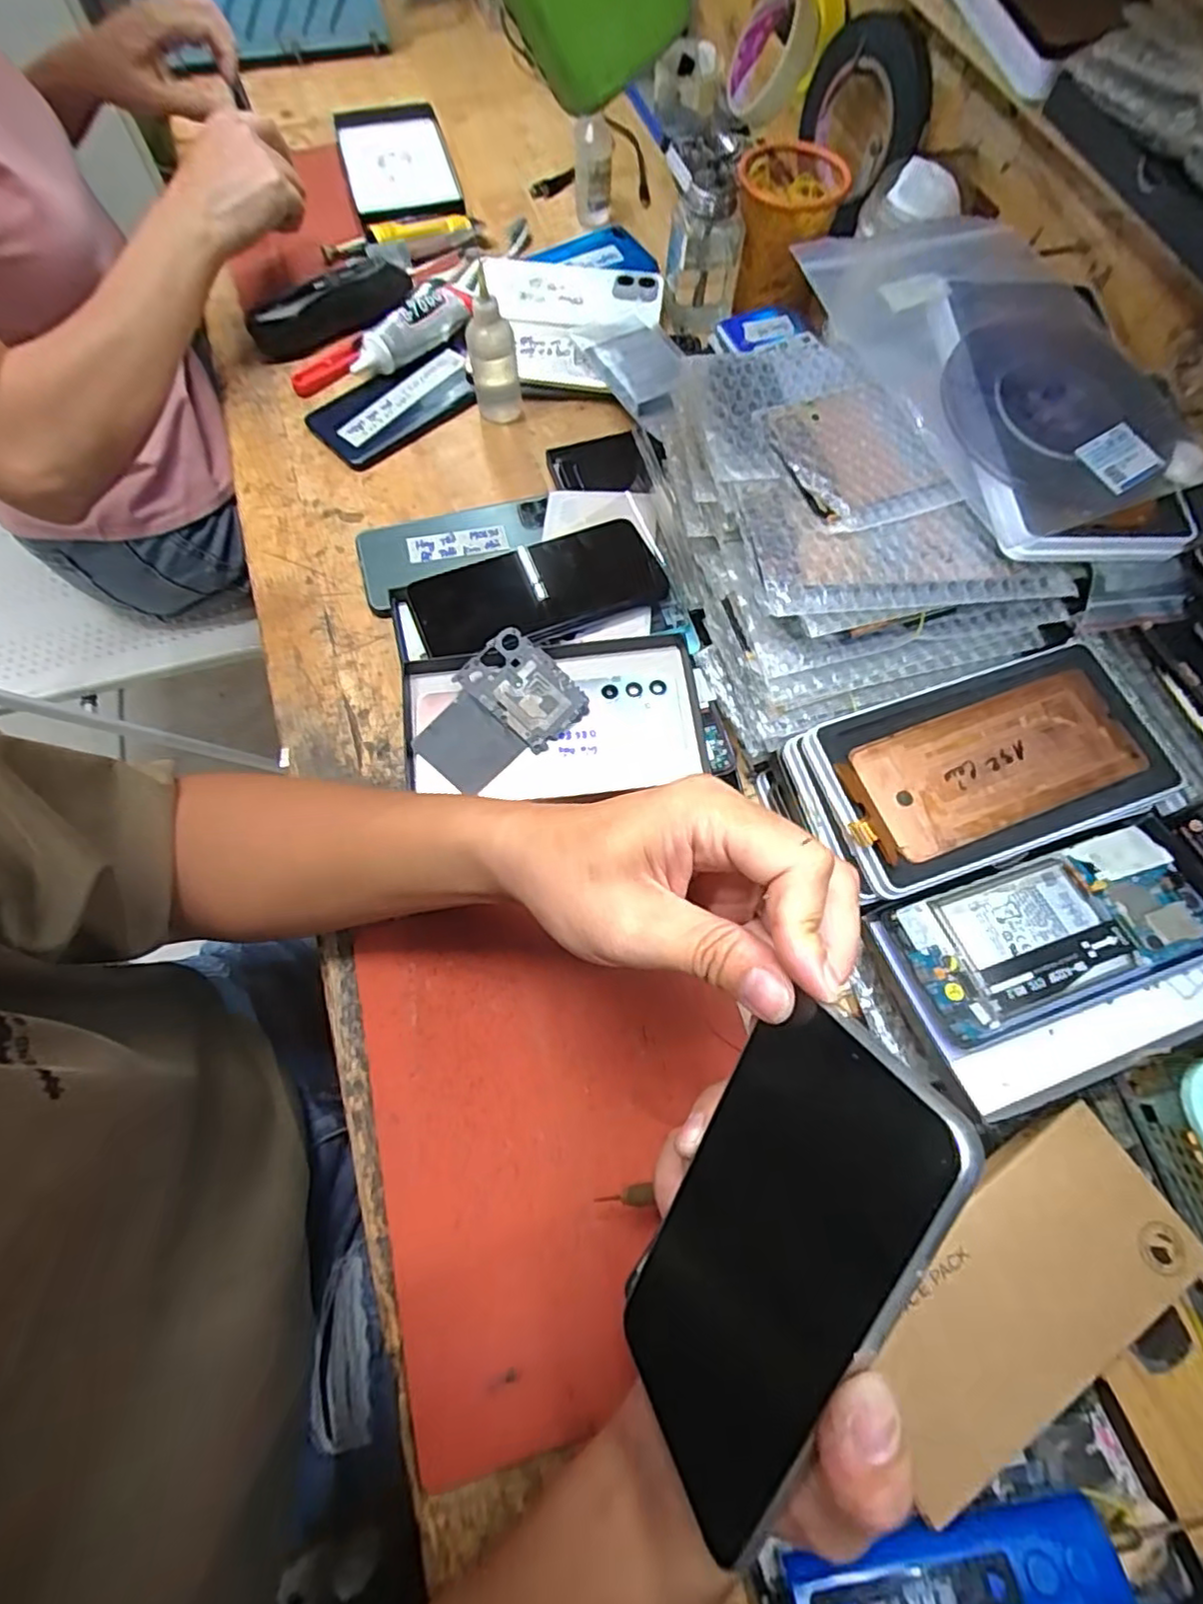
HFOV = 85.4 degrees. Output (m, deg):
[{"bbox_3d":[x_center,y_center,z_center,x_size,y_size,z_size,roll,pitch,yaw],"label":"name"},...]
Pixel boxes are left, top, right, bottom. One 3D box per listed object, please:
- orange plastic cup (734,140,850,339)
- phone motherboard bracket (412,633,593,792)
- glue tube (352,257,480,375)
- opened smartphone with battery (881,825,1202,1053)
[{"bbox_3d":[0.148,-0.478,0.555,0.097,0.095,0.103,0,69,-1],"label":"orange plastic cup"},{"bbox_3d":[-0.063,-0.050,0.384,0.068,0.008,0.092,45,85,3],"label":"phone motherboard bracket"},{"bbox_3d":[-0.146,-0.402,0.550,0.047,0.033,0.150,39,73,13],"label":"glue tube"},{"bbox_3d":[0.230,0.066,0.330,0.157,0.013,0.073,-16,70,-7],"label":"opened smartphone with battery"}]

